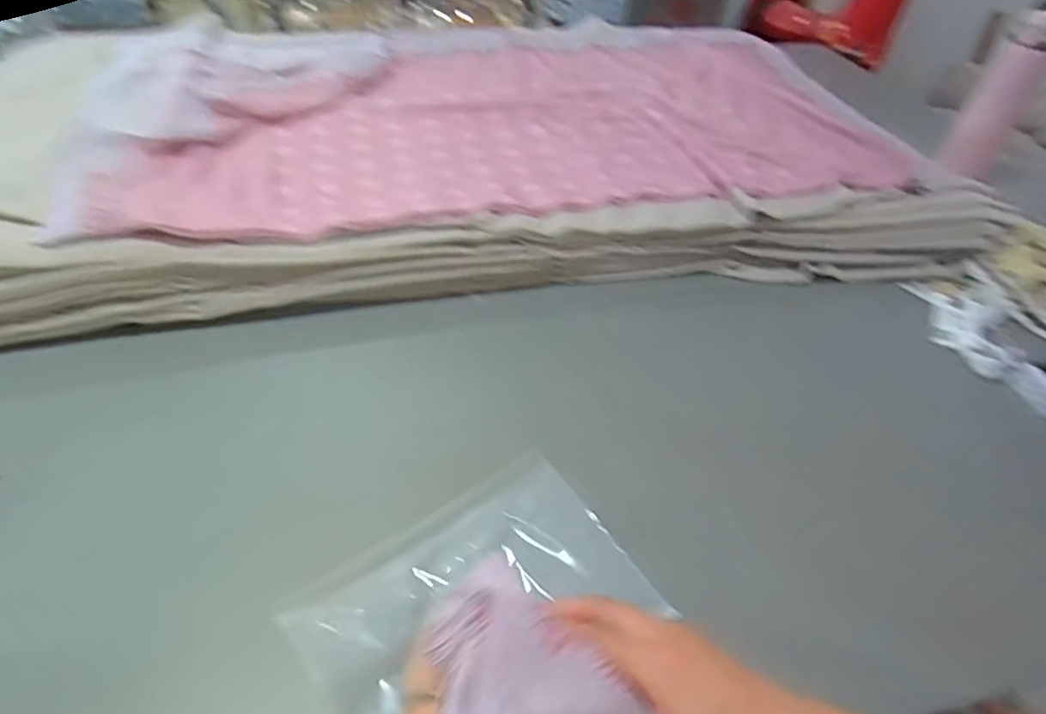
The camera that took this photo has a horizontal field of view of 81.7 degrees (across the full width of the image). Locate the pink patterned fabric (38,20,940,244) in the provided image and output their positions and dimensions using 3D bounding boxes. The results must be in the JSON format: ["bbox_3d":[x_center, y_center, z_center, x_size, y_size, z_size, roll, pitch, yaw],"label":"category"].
[{"bbox_3d":[-0.023,-0.361,0.828,0.947,0.048,0.578,-9,47,-13],"label":"pink patterned fabric"}]

